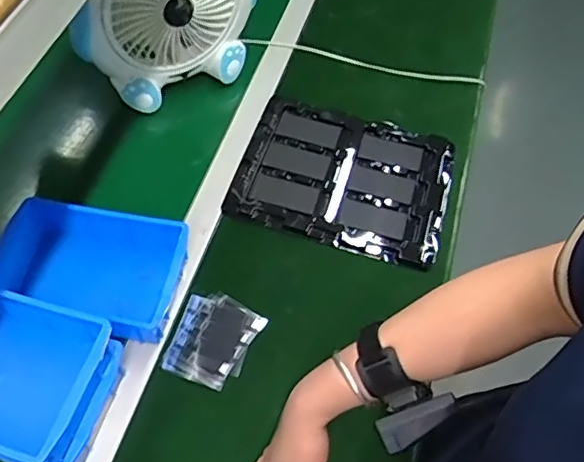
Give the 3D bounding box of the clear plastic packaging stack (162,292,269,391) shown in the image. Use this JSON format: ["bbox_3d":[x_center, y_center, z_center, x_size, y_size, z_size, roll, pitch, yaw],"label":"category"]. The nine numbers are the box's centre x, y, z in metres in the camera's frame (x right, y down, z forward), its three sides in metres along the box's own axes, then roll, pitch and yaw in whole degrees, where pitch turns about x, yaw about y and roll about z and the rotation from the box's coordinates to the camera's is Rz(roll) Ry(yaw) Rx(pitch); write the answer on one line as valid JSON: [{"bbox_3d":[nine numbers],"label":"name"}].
[{"bbox_3d":[-0.092,0.124,0.685,0.091,0.009,0.105,23,59,9],"label":"clear plastic packaging stack"}]

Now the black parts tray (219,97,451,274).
[{"bbox_3d":[0.075,-0.084,0.845,0.291,0.015,0.243,17,58,5],"label":"black parts tray"}]

